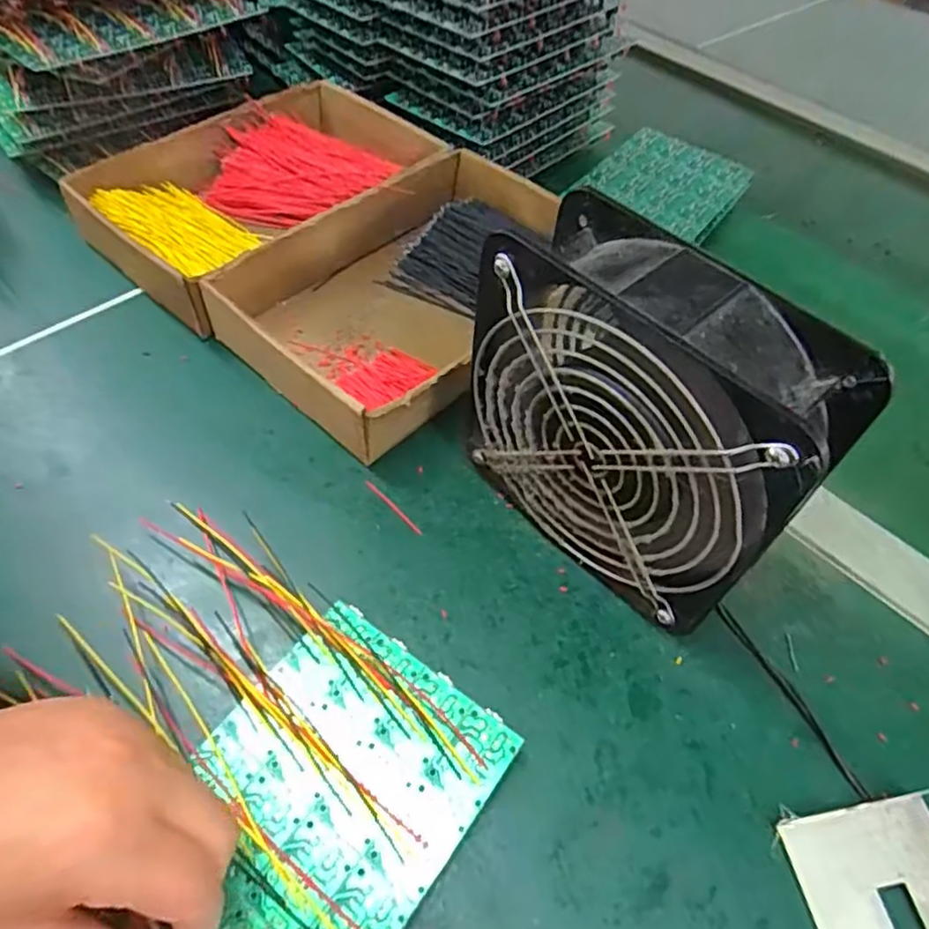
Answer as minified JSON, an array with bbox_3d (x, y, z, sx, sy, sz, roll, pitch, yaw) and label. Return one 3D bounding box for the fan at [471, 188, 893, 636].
[{"bbox_3d":[0.074,-0.016,0.299,0.059,0.152,0.146,-37,64,-26],"label":"fan"}]

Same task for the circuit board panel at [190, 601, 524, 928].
[{"bbox_3d":[-0.069,0.144,0.246,0.101,0.005,0.174,32,58,19],"label":"circuit board panel"}]

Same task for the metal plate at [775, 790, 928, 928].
[{"bbox_3d":[0.166,0.170,0.258,0.065,0.009,0.068,-7,55,-9],"label":"metal plate"}]

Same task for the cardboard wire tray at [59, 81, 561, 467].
[{"bbox_3d":[-0.084,-0.161,0.458,0.299,0.045,0.239,35,59,20],"label":"cardboard wire tray"}]

